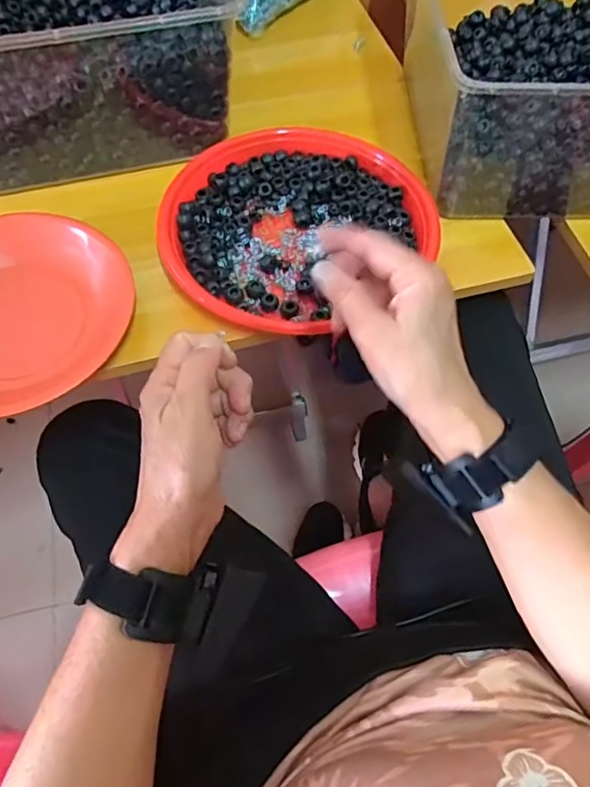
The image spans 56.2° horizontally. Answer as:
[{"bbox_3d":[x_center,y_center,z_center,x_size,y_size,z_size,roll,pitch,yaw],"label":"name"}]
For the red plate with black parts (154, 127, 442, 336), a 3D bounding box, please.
[{"bbox_3d":[-0.007,-0.153,0.491,0.220,0.028,0.209,0,62,-1],"label":"red plate with black parts"}]

